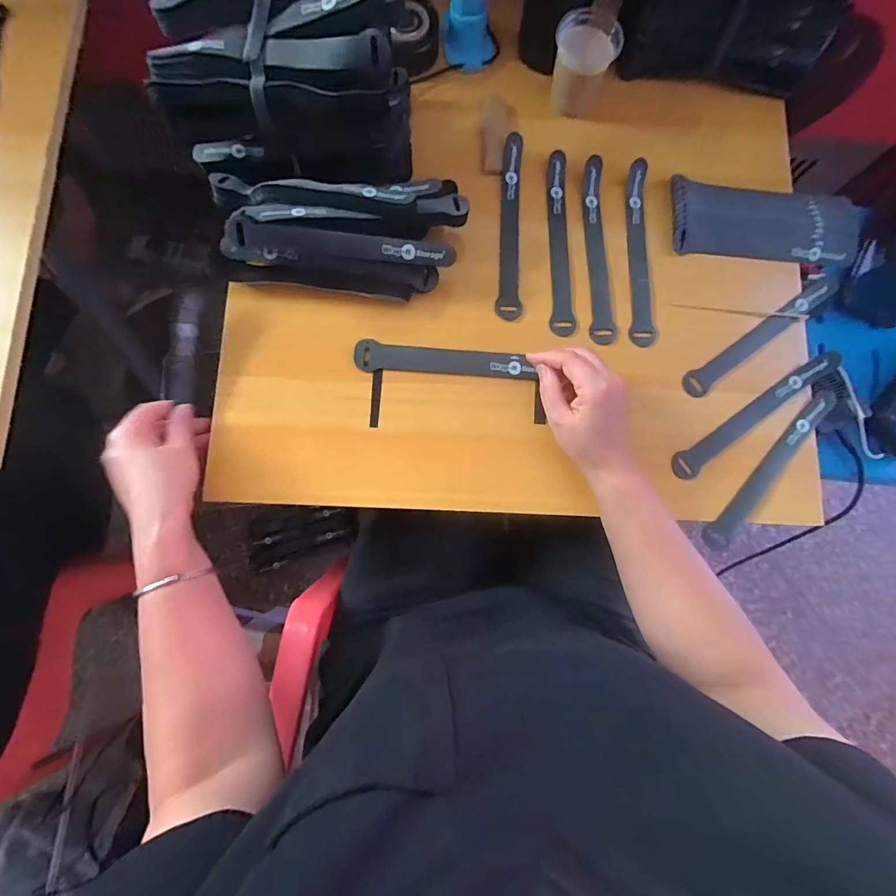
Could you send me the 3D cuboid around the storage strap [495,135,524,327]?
[{"bbox_3d":[0.064,-0.228,0.425,0.024,0.016,0.197,2,77,-1],"label":"storage strap"}]

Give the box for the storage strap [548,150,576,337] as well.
[{"bbox_3d":[0.114,-0.210,0.423,0.023,0.013,0.197,0,82,-2],"label":"storage strap"}]

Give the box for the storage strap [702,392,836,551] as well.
[{"bbox_3d":[0.308,0.018,0.399,0.027,0.008,0.191,44,83,4],"label":"storage strap"}]

